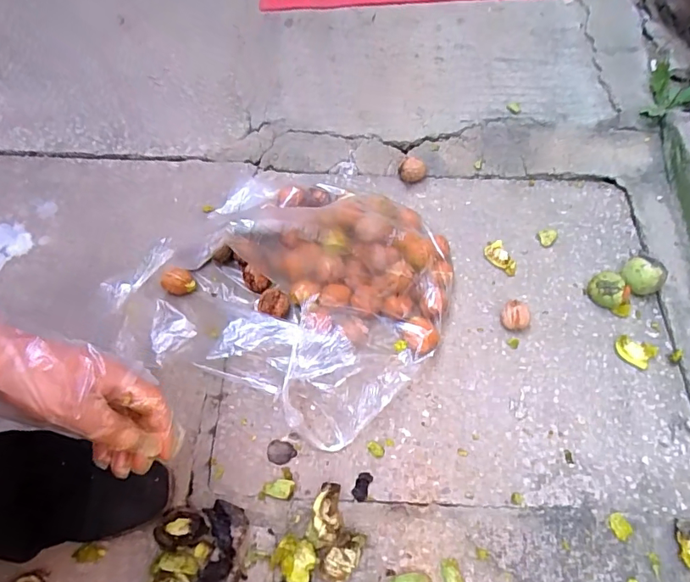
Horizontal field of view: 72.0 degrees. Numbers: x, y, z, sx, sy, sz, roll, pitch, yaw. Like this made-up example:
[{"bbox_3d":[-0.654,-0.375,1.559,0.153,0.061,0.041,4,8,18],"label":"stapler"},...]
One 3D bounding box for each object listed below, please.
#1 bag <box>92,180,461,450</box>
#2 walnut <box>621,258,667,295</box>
[{"bbox_3d":[-0.065,-0.019,0.561,0.369,0.117,0.310,21,65,10],"label":"bag"},{"bbox_3d":[0.371,-0.015,0.598,0.040,0.045,0.047,-34,68,-16],"label":"walnut"}]

